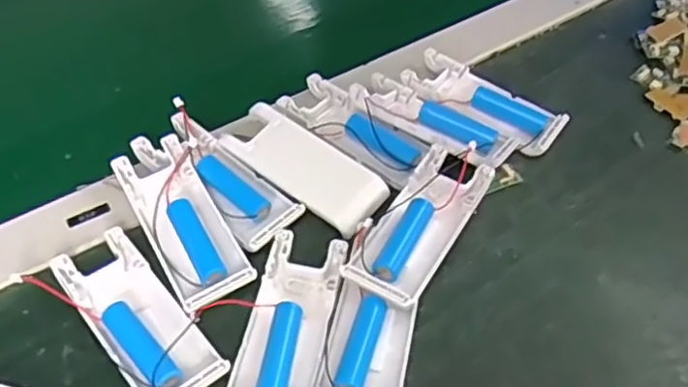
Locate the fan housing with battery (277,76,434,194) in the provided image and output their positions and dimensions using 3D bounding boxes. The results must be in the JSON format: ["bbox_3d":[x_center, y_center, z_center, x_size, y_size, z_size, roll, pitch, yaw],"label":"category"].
[{"bbox_3d":[0.008,-0.041,0.420,0.096,0.017,0.038,34,55,24],"label":"fan housing with battery"}]

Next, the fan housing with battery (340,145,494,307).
[{"bbox_3d":[0.040,0.018,0.363,0.039,0.021,0.101,26,52,19],"label":"fan housing with battery"}]

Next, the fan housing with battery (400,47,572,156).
[{"bbox_3d":[0.092,-0.061,0.445,0.104,0.014,0.043,28,53,20],"label":"fan housing with battery"}]

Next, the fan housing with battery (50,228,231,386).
[{"bbox_3d":[-0.099,0.057,0.326,0.040,0.011,0.103,-31,57,-27],"label":"fan housing with battery"}]

